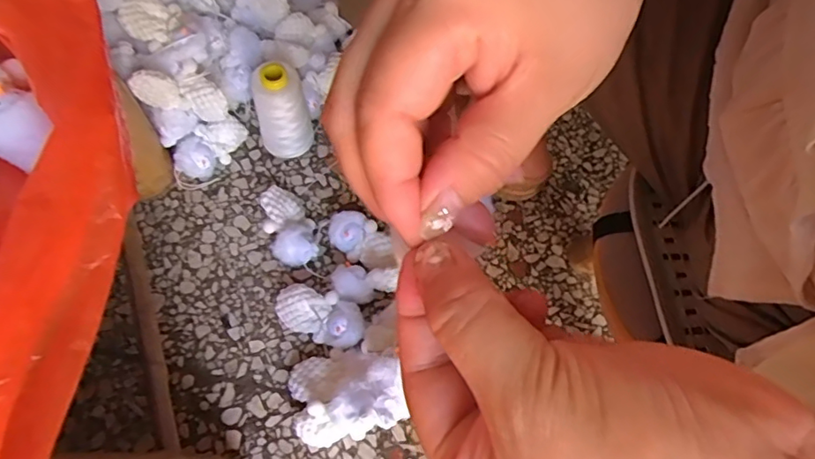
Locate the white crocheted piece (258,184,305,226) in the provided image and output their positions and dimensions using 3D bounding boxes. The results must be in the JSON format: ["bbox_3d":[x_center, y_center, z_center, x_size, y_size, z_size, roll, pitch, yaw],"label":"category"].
[{"bbox_3d":[-0.127,-0.022,0.566,0.038,0.034,0.041,1,65,-3],"label":"white crocheted piece"}]

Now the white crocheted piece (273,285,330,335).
[{"bbox_3d":[-0.100,0.076,0.525,0.050,0.031,0.039,34,68,12],"label":"white crocheted piece"}]

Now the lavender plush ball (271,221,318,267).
[{"bbox_3d":[-0.113,0.017,0.550,0.040,0.033,0.042,-24,69,-14],"label":"lavender plush ball"}]

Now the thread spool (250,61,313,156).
[{"bbox_3d":[-0.127,-0.118,0.568,0.050,0.110,0.043,-10,67,-8],"label":"thread spool"}]

